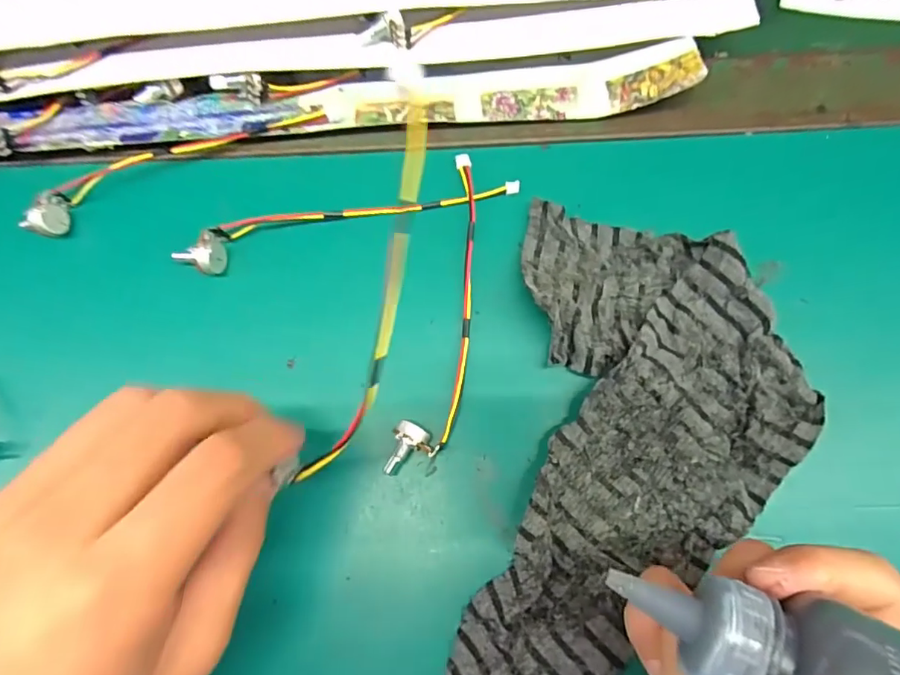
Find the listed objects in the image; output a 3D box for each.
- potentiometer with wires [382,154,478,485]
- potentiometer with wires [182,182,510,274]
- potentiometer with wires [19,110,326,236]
[{"bbox_3d":[0.001,-0.017,0.257,0.025,0.010,0.165,10,75,5],"label":"potentiometer with wires"},{"bbox_3d":[-0.051,-0.063,0.271,0.173,0.011,0.026,-14,77,-2],"label":"potentiometer with wires"},{"bbox_3d":[-0.145,-0.094,0.283,0.159,0.009,0.025,-24,77,-4],"label":"potentiometer with wires"}]

